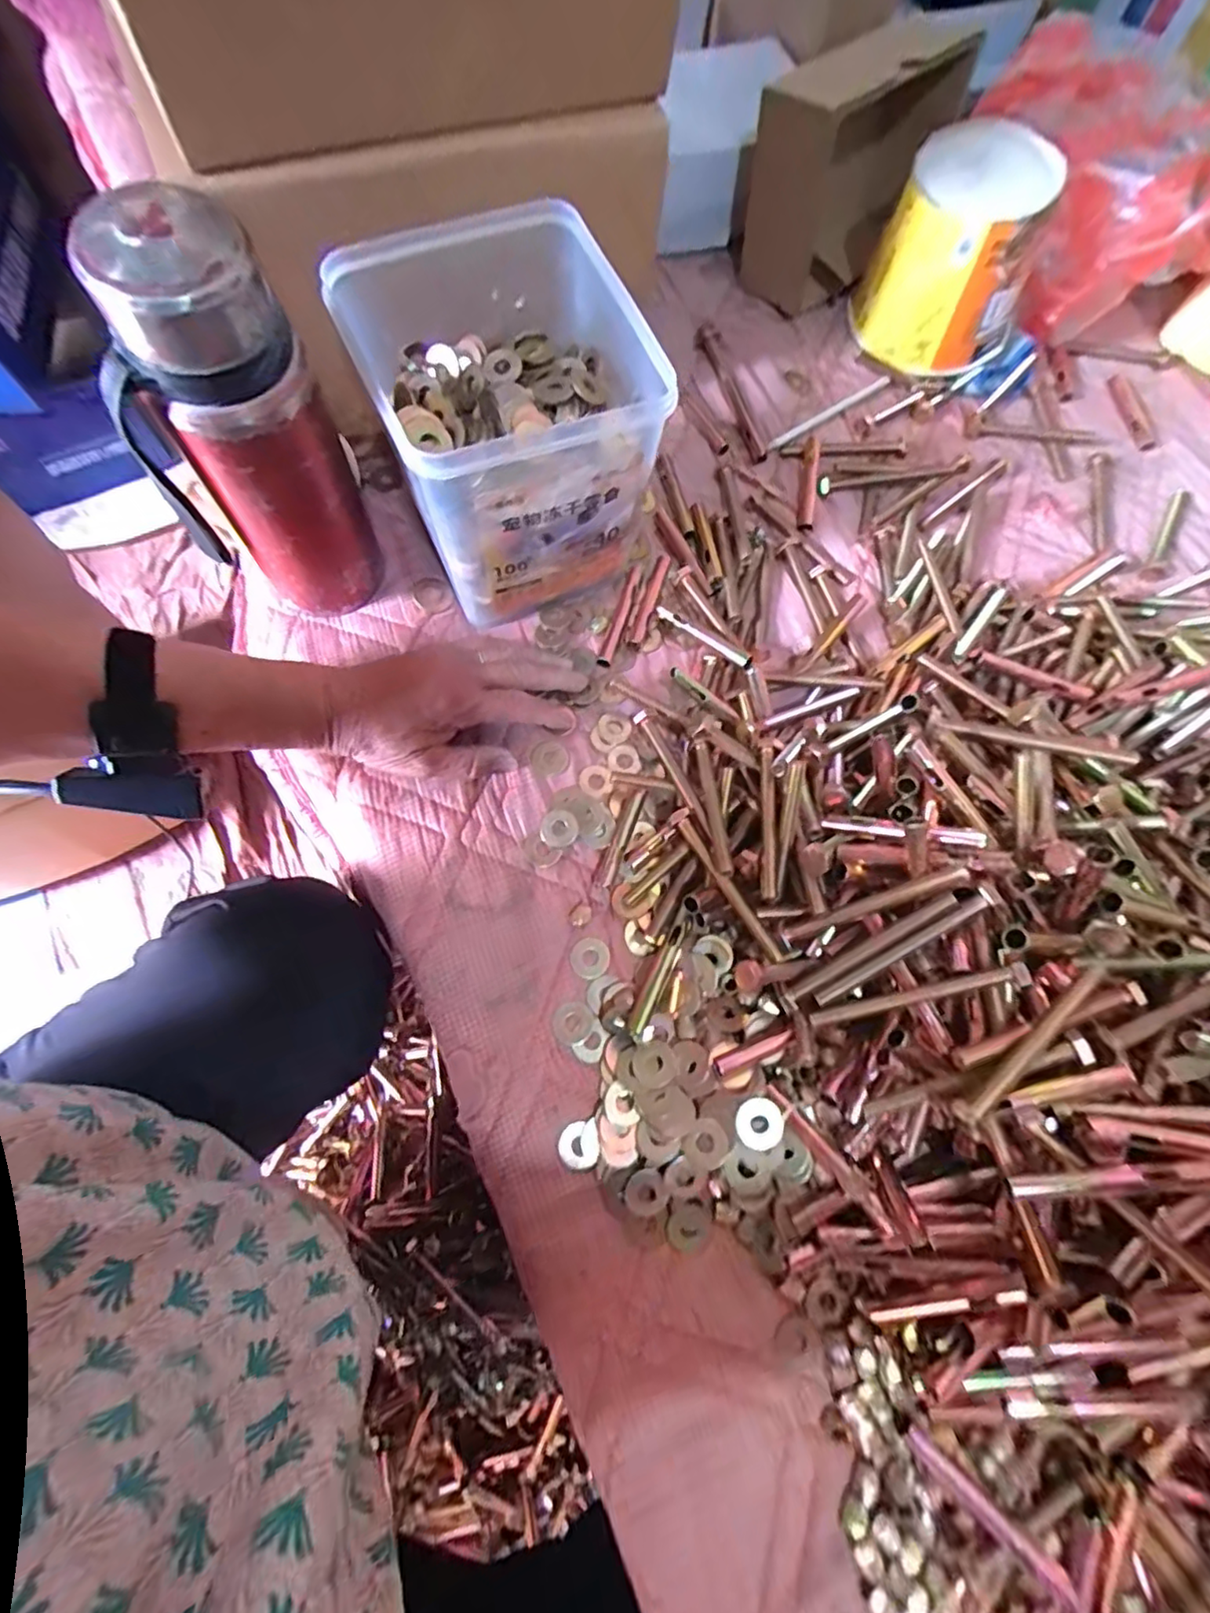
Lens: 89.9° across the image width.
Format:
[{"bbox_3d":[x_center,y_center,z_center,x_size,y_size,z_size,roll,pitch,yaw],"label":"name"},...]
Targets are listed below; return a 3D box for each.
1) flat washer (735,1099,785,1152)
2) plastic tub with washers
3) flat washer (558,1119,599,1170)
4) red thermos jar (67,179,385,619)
[{"bbox_3d":[0.085,0.174,0.330,0.025,0.004,0.026,0,83,4],"label":"flat washer"},{"bbox_3d":[-0.061,-0.234,0.391,0.143,0.166,0.149,-21,76,-10],"label":"plastic tub with washers"},{"bbox_3d":[-0.015,0.194,0.346,0.023,0.004,0.023,-11,75,-7],"label":"flat washer"},{"bbox_3d":[-0.198,-0.191,0.345,0.097,0.209,0.068,-41,80,-14],"label":"red thermos jar"}]

